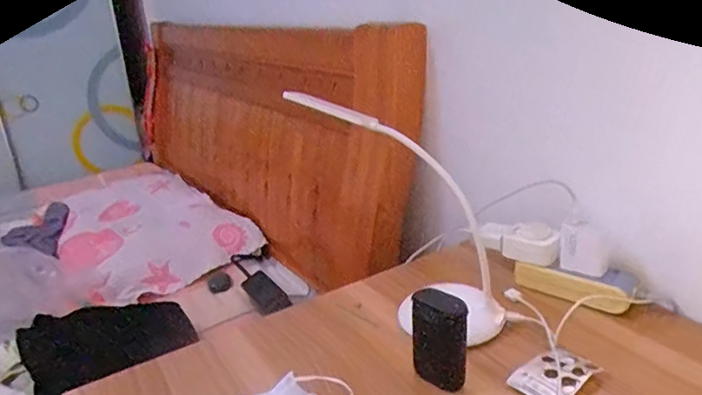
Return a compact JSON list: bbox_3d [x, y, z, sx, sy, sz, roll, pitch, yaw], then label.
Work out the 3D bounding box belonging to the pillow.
[{"bbox_3d":[-0.528,0.082,1.378,0.399,0.139,0.528,-19,26,-31],"label":"pillow"}]

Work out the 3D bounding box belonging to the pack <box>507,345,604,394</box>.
[{"bbox_3d":[0.195,0.168,0.508,0.075,0.009,0.054,-18,26,-33],"label":"pack"}]

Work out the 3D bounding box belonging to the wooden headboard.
[{"bbox_3d":[-0.320,-0.175,1.404,0.084,0.535,1.396,-8,20,-38],"label":"wooden headboard"}]

